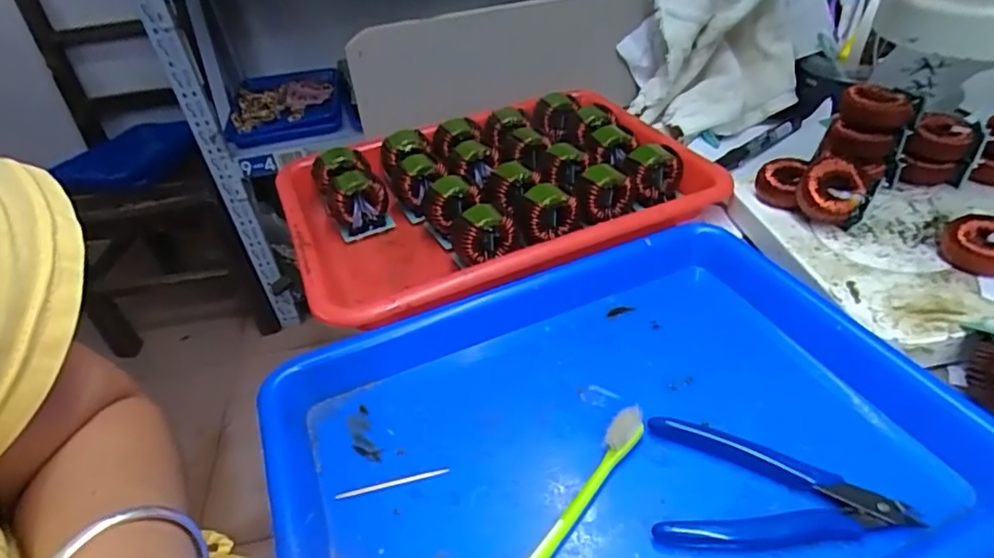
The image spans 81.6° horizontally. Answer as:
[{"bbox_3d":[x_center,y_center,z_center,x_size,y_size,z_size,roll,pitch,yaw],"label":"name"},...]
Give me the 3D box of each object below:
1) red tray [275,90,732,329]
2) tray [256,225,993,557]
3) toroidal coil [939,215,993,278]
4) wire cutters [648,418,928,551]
[{"bbox_3d":[-0.003,-0.079,0.493,0.337,0.046,0.246,-19,41,-15],"label":"red tray"},{"bbox_3d":[0.056,0.085,0.311,0.330,0.034,0.253,-19,41,-15],"label":"tray"},{"bbox_3d":[0.305,-0.020,0.358,0.039,0.021,0.043,-29,44,-25],"label":"toroidal coil"},{"bbox_3d":[0.136,0.103,0.287,0.114,0.011,0.065,1,40,9],"label":"wire cutters"}]

